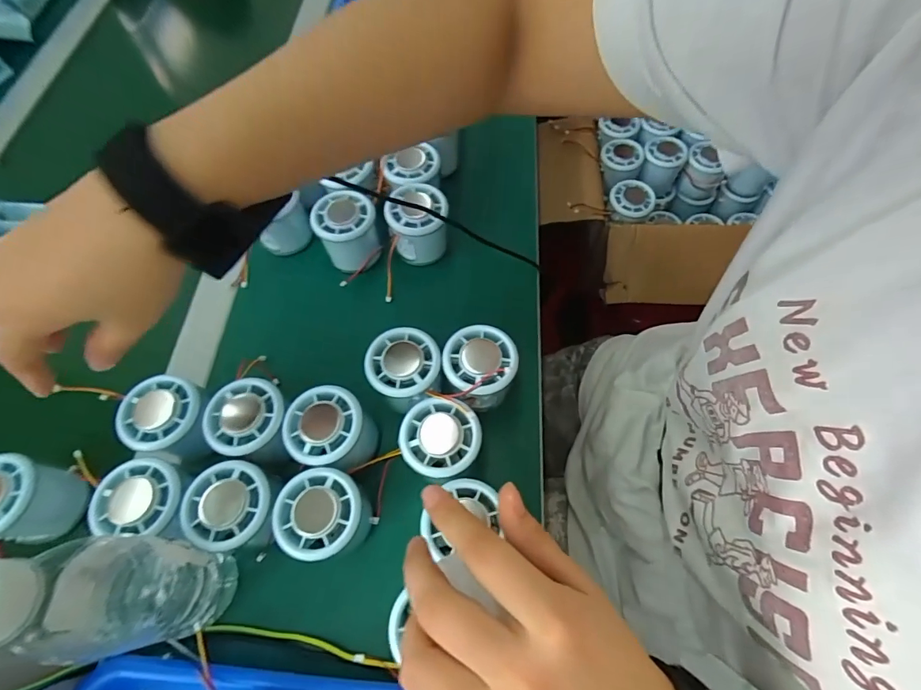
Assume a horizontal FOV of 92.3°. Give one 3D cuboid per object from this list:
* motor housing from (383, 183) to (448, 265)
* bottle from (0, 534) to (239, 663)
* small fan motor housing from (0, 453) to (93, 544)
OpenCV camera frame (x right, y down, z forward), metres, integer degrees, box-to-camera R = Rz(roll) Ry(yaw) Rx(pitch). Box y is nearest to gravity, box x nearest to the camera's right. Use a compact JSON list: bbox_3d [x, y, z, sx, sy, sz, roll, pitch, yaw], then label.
[{"bbox_3d":[-0.039,-0.112,0.430,0.057,0.064,0.063,1,64,2],"label":"motor housing"},{"bbox_3d":[-0.194,0.139,0.246,0.061,0.174,0.060,-12,65,-4],"label":"bottle"},{"bbox_3d":[-0.325,0.115,0.329,0.061,0.050,0.056,-1,64,1],"label":"small fan motor housing"}]

